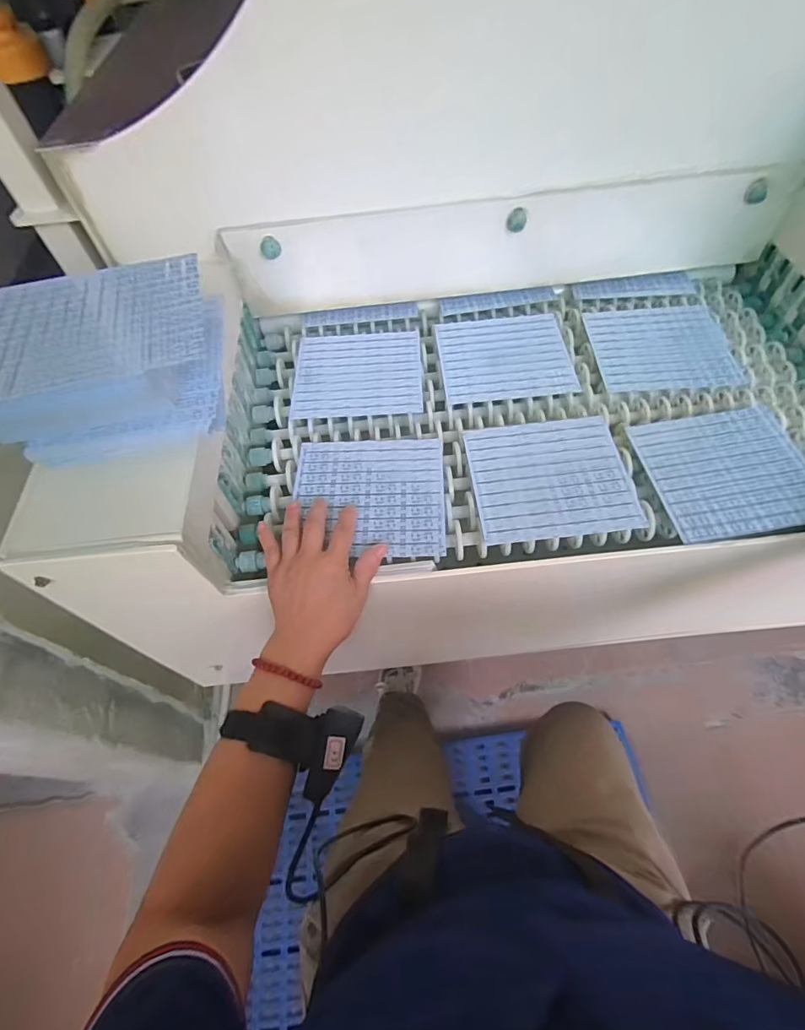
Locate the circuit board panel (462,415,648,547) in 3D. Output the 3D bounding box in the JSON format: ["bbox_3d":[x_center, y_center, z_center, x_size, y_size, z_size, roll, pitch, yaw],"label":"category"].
[{"bbox_3d":[0.155,-0.042,0.513,0.161,0.010,0.148,-5,56,-1],"label":"circuit board panel"}]

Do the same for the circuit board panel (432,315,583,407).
[{"bbox_3d":[0.129,-0.204,0.615,0.161,0.009,0.142,-4,56,-1],"label":"circuit board panel"}]

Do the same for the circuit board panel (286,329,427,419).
[{"bbox_3d":[-0.056,-0.184,0.618,0.159,0.007,0.147,-2,56,1],"label":"circuit board panel"}]

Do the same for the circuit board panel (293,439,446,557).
[{"bbox_3d":[-0.036,-0.023,0.514,0.156,0.010,0.147,-1,56,1],"label":"circuit board panel"}]

